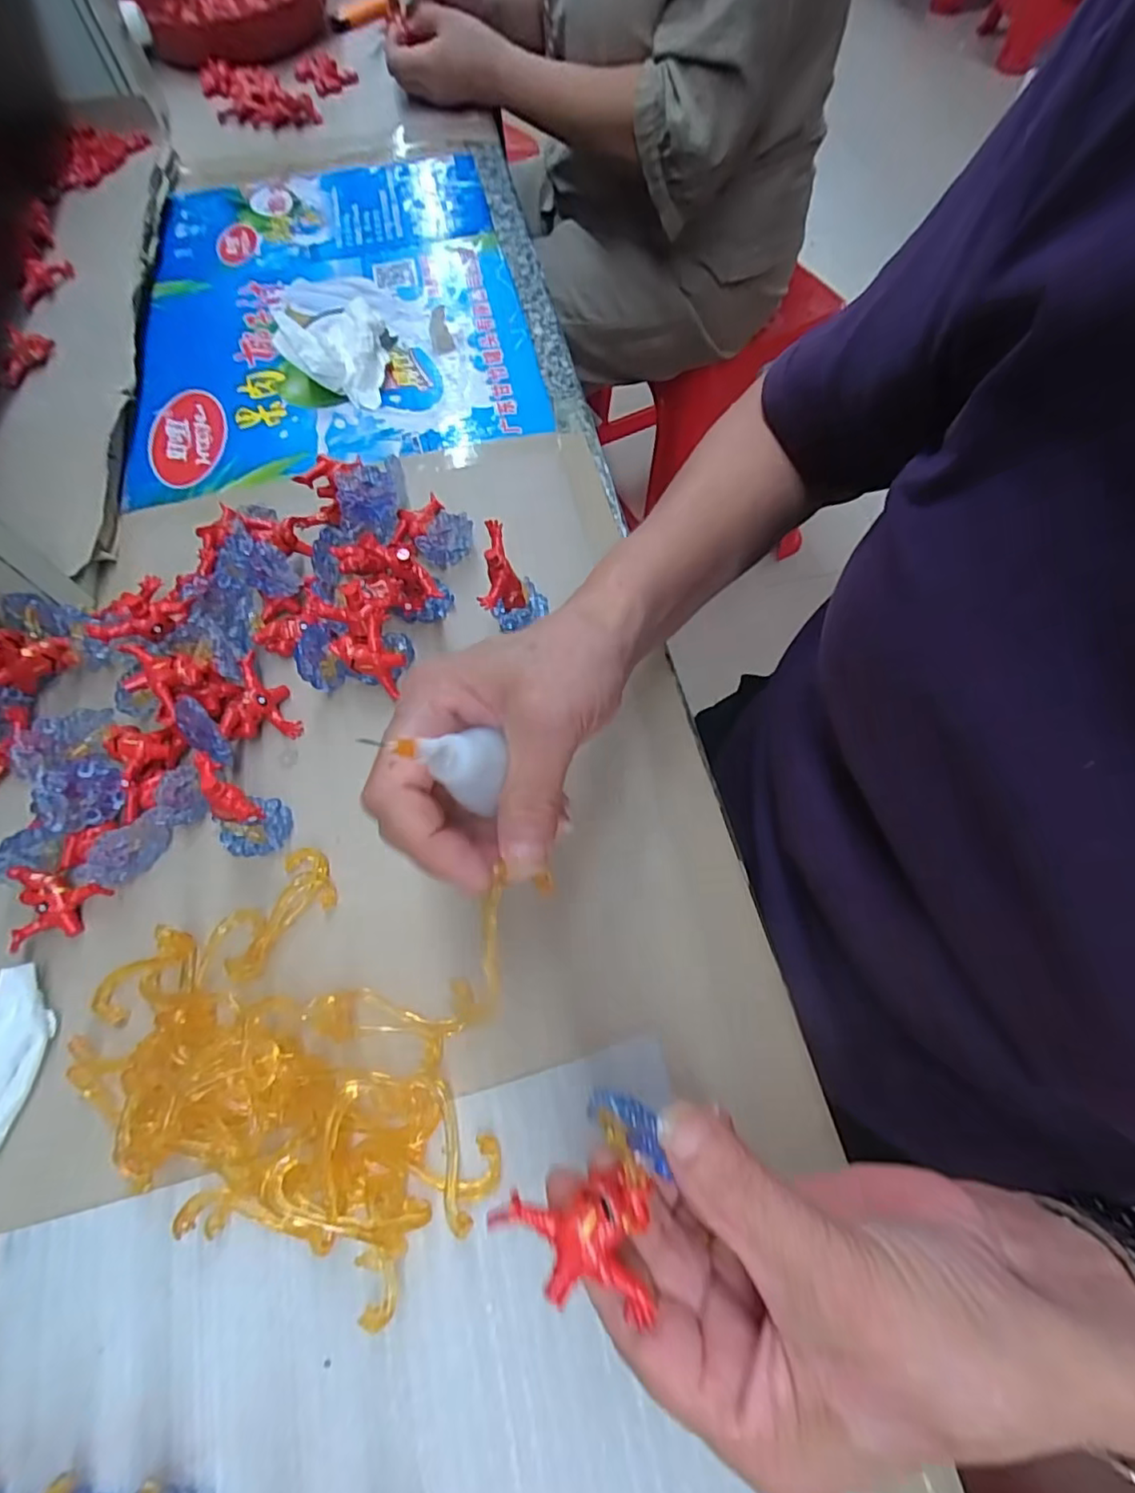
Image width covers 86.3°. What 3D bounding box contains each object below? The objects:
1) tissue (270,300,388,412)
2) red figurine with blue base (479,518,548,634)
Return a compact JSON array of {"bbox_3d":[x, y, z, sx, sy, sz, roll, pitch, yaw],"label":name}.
[{"bbox_3d":[-0.165,-0.288,0.438,0.062,0.042,0.058,12,66,7],"label":"tissue"},{"bbox_3d":[-0.029,-0.089,0.339,0.033,0.051,0.046,4,66,3],"label":"red figurine with blue base"}]

